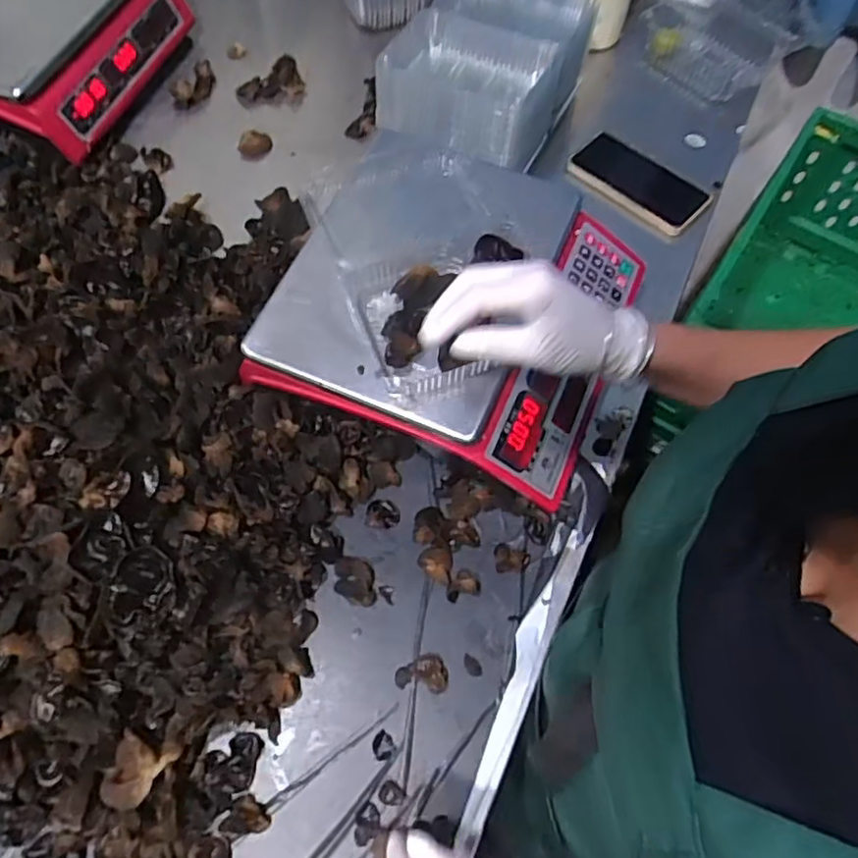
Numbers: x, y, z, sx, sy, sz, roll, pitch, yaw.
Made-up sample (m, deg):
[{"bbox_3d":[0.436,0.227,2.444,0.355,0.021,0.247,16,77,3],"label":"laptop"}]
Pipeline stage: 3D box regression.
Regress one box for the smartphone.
[{"bbox_3d":[0.251,-0.297,0.783,0.164,0.010,0.090,39,70,17],"label":"smartphone"}]

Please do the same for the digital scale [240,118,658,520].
[{"bbox_3d":[0.033,-0.122,0.621,0.296,0.107,0.306,24,66,11],"label":"digital scale"}]

